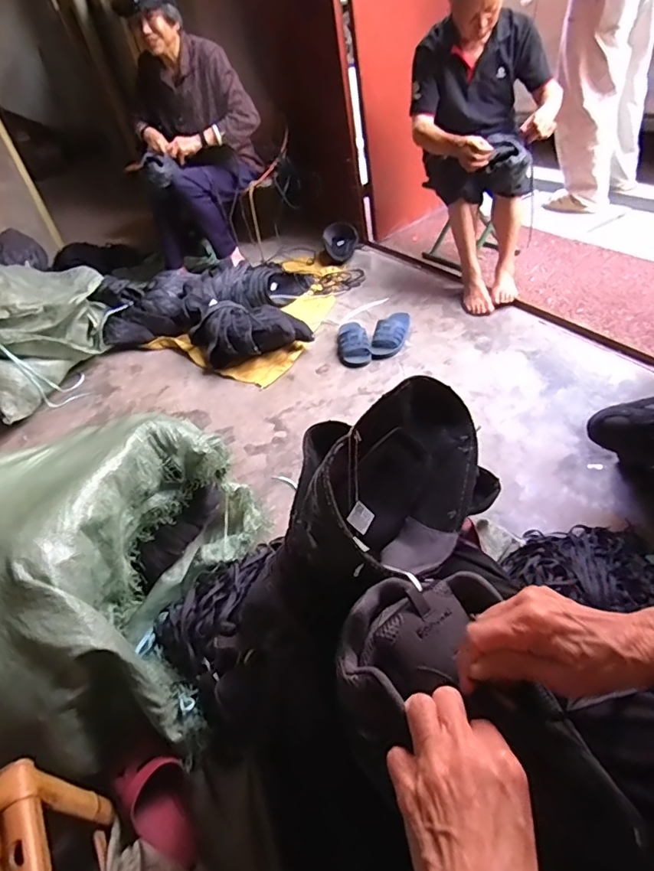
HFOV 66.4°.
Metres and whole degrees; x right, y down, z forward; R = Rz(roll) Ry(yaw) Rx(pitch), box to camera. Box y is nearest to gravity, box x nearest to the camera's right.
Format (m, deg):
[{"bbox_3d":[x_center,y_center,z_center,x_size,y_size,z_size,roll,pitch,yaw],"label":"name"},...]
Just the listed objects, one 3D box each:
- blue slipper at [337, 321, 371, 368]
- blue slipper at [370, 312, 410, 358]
[{"bbox_3d":[0.080,-0.312,1.615,0.097,0.064,0.228,-11,42,3],"label":"blue slipper"},{"bbox_3d":[0.203,-0.331,1.590,0.099,0.064,0.212,4,44,18],"label":"blue slipper"}]

